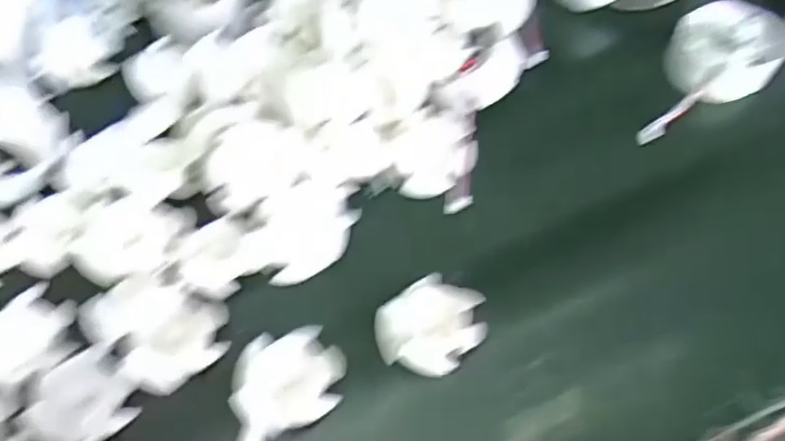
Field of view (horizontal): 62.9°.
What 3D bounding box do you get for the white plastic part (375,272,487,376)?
[{"bbox_3d":[0.017,0.049,0.286,0.047,0.023,0.038,-30,64,-21],"label":"white plastic part"}]

